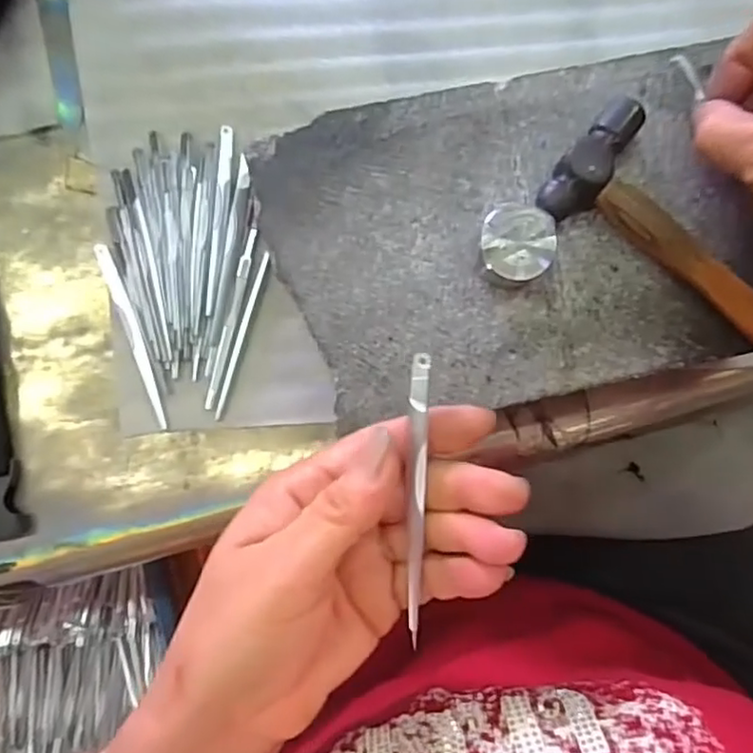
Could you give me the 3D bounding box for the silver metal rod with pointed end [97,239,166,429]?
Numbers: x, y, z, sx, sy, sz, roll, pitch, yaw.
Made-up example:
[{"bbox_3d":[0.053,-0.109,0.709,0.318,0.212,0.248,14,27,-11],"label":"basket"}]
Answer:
[{"bbox_3d":[-0.130,-0.021,0.340,0.008,0.005,0.101,-19,89,-4],"label":"silver metal rod with pointed end"}]

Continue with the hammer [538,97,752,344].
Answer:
[{"bbox_3d":[0.148,-0.055,0.292,0.152,0.023,0.059,41,86,-1],"label":"hammer"}]

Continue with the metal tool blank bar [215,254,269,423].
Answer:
[{"bbox_3d":[-0.073,-0.022,0.343,0.005,0.004,0.092,17,87,-2],"label":"metal tool blank bar"}]

